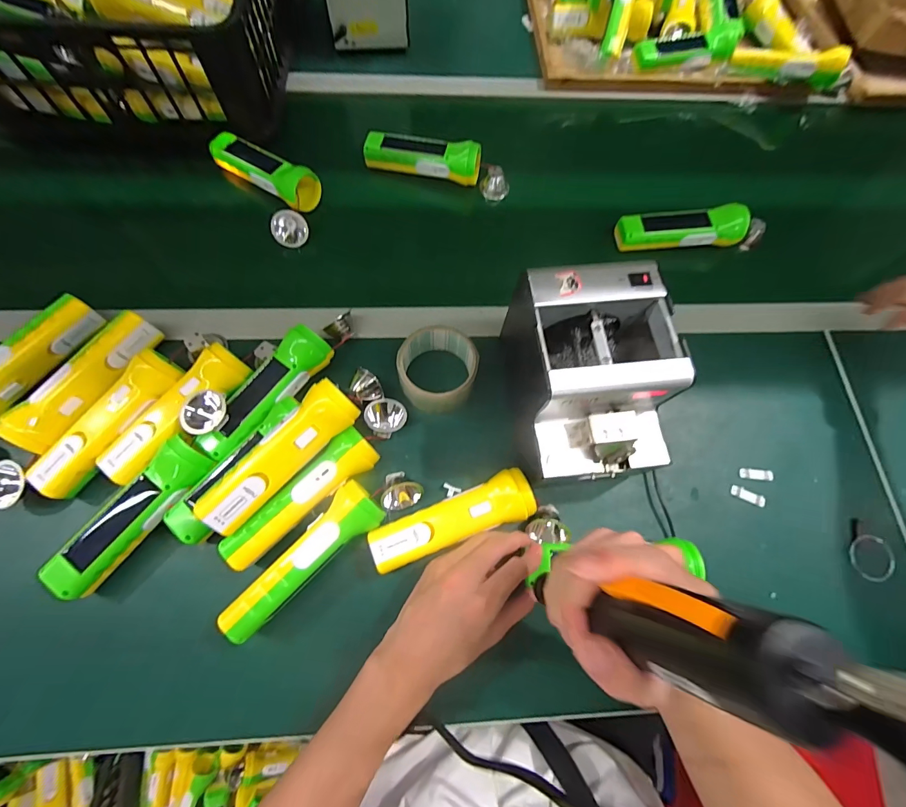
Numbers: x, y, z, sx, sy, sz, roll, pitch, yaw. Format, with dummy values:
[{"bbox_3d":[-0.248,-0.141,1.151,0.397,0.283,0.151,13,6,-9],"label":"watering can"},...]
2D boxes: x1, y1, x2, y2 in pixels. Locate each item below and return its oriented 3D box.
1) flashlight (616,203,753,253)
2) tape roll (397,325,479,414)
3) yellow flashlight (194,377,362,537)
[{"bbox_3d":[0.311,-0.245,0.535,0.173,0.042,0.053,-3,69,-3],"label":"flashlight"},{"bbox_3d":[-0.016,-0.036,0.443,0.083,0.055,0.087,1,69,-2],"label":"tape roll"},{"bbox_3d":[-0.162,0.049,0.370,0.043,0.049,0.160,41,73,13],"label":"yellow flashlight"}]

